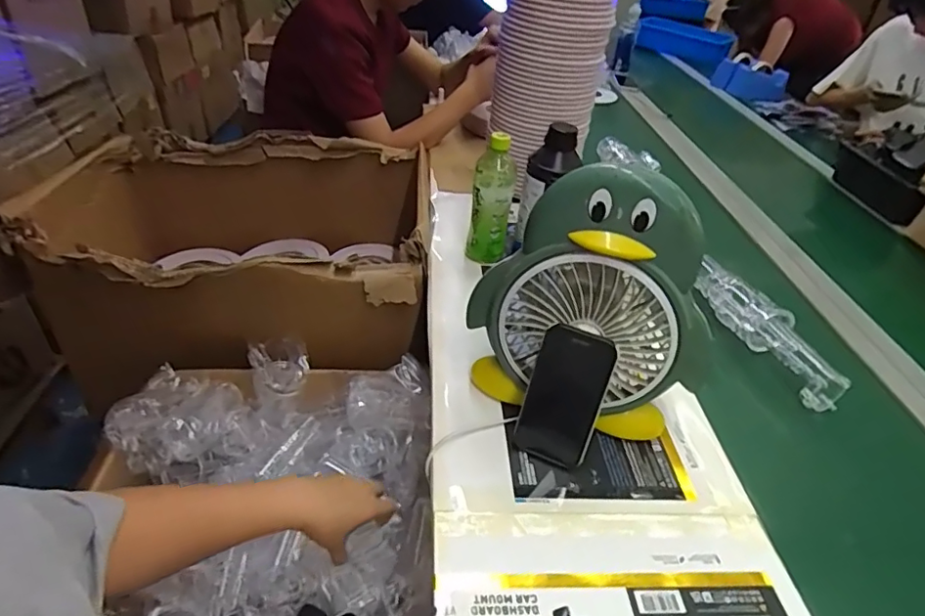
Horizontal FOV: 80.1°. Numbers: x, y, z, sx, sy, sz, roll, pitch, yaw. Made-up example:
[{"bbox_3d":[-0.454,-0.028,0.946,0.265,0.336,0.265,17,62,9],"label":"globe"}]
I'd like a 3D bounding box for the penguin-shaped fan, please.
[{"bbox_3d":[0.137,0.002,0.591,0.255,0.287,0.090,19,39,17],"label":"penguin-shaped fan"}]

